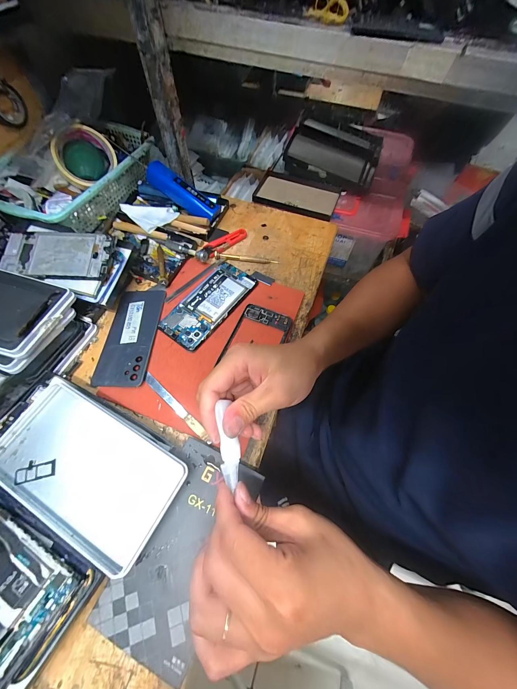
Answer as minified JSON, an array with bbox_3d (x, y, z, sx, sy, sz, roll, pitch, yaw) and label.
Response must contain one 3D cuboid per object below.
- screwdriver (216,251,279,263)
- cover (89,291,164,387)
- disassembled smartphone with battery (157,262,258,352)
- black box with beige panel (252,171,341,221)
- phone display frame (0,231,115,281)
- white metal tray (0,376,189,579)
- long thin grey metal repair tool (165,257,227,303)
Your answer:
[{"bbox_3d":[-0.020,-0.148,0.434,0.109,0.012,0.013,6,63,1],"label":"screwdriver"},{"bbox_3d":[-0.183,-0.015,0.367,0.072,0.010,0.157,4,63,0],"label":"cover"},{"bbox_3d":[-0.074,-0.063,0.380,0.069,0.009,0.152,35,67,14],"label":"disassembled smartphone with battery"},{"bbox_3d":[0.084,-0.325,0.557,0.170,0.023,0.110,21,65,8],"label":"black box with beige panel"},{"bbox_3d":[-0.281,-0.126,0.357,0.143,0.005,0.073,1,76,-1],"label":"phone display frame"},{"bbox_3d":[-0.174,0.120,0.258,0.190,0.018,0.109,26,66,11],"label":"white metal tray"},{"bbox_3d":[-0.100,-0.105,0.414,0.016,0.007,0.122,39,69,16],"label":"long thin grey metal repair tool"}]

